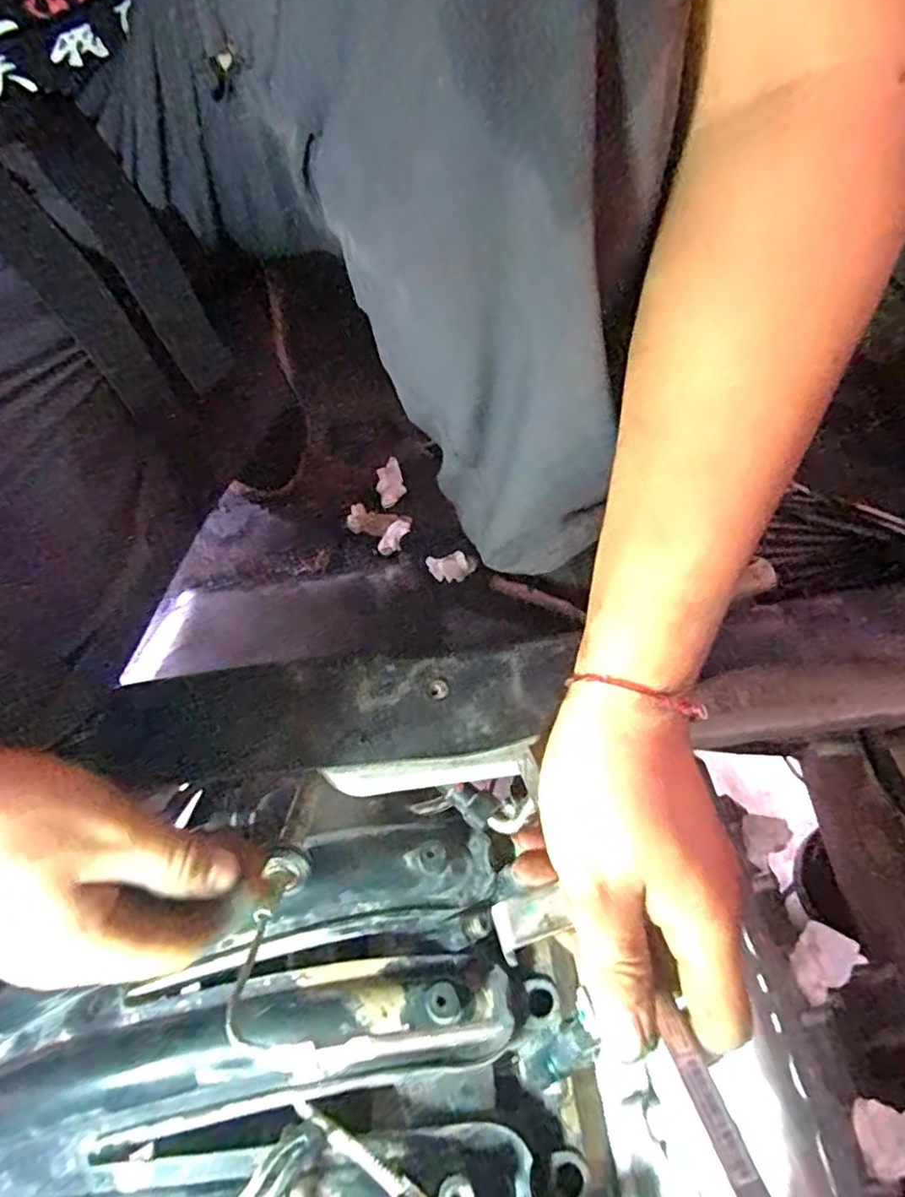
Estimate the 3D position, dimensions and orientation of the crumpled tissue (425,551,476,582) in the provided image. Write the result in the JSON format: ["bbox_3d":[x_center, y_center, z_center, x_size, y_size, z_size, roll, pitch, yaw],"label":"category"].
[{"bbox_3d":[0.000,-0.023,0.530,0.037,0.026,0.017,-14,52,-5],"label":"crumpled tissue"}]

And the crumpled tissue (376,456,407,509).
[{"bbox_3d":[-0.063,-0.116,0.646,0.027,0.013,0.052,-15,53,-6],"label":"crumpled tissue"}]

